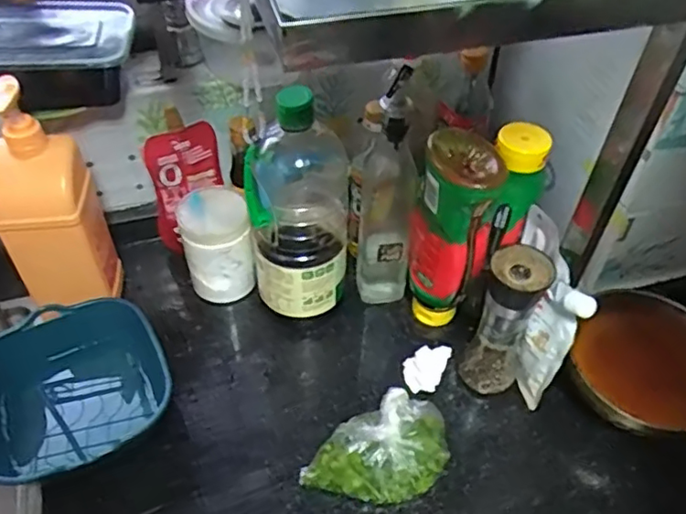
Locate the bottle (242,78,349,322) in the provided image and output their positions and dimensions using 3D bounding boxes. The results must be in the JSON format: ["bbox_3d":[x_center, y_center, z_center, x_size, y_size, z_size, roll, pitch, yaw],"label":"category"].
[{"bbox_3d":[-0.048,-0.055,0.651,0.104,0.256,0.091,-3,46,-5],"label":"bottle"}]

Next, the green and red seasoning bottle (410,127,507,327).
[{"bbox_3d":[0.114,-0.019,0.673,0.074,0.232,0.080,11,47,9],"label":"green and red seasoning bottle"}]

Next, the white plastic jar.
[{"bbox_3d":[-0.152,-0.017,0.745,0.077,0.120,0.089,-10,47,-12],"label":"white plastic jar"}]

